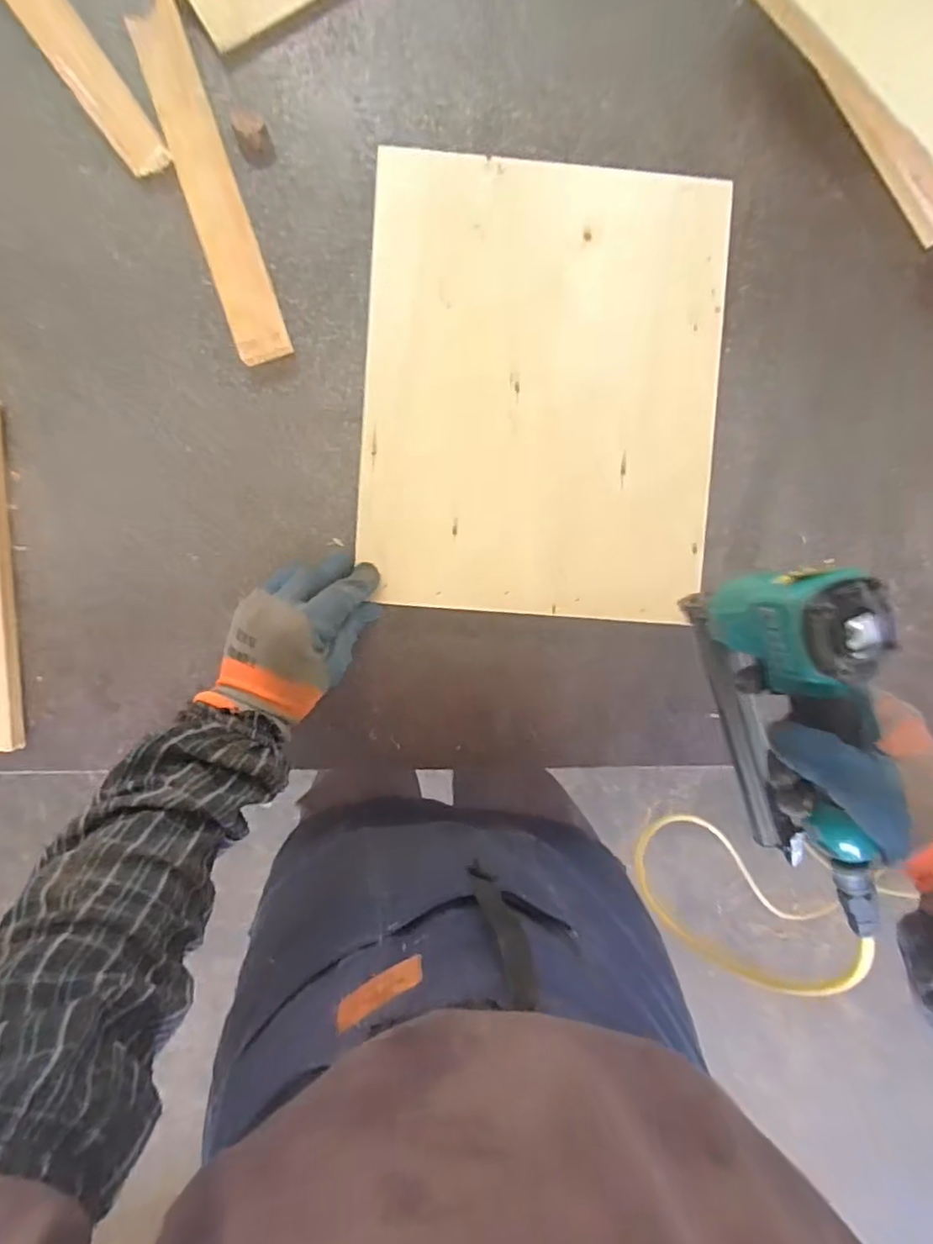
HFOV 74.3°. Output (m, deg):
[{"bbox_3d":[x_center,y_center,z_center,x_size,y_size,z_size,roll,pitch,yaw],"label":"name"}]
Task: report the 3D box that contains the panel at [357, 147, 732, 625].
[{"bbox_3d":[0.063,-0.186,0.503,0.283,0.007,0.358,4,92,-2],"label":"panel"}]

